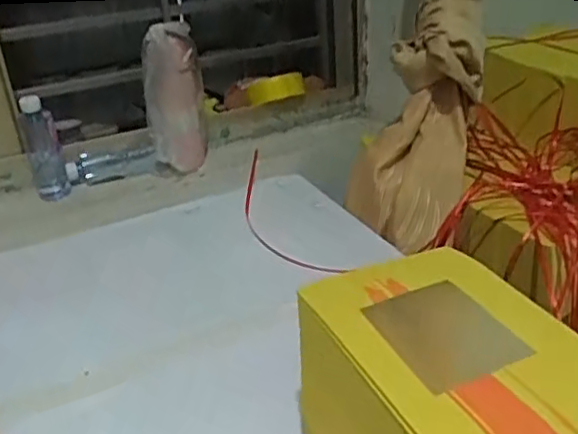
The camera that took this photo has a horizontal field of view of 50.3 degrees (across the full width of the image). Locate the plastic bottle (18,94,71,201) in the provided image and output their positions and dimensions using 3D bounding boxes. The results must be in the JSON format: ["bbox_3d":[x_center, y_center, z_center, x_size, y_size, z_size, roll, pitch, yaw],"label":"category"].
[{"bbox_3d":[-0.421,-0.118,1.054,0.055,0.180,0.060,-17,31,-23],"label":"plastic bottle"}]

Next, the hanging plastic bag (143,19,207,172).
[{"bbox_3d":[-0.201,-0.211,1.086,0.095,0.261,0.096,-6,28,-2],"label":"hanging plastic bag"}]

